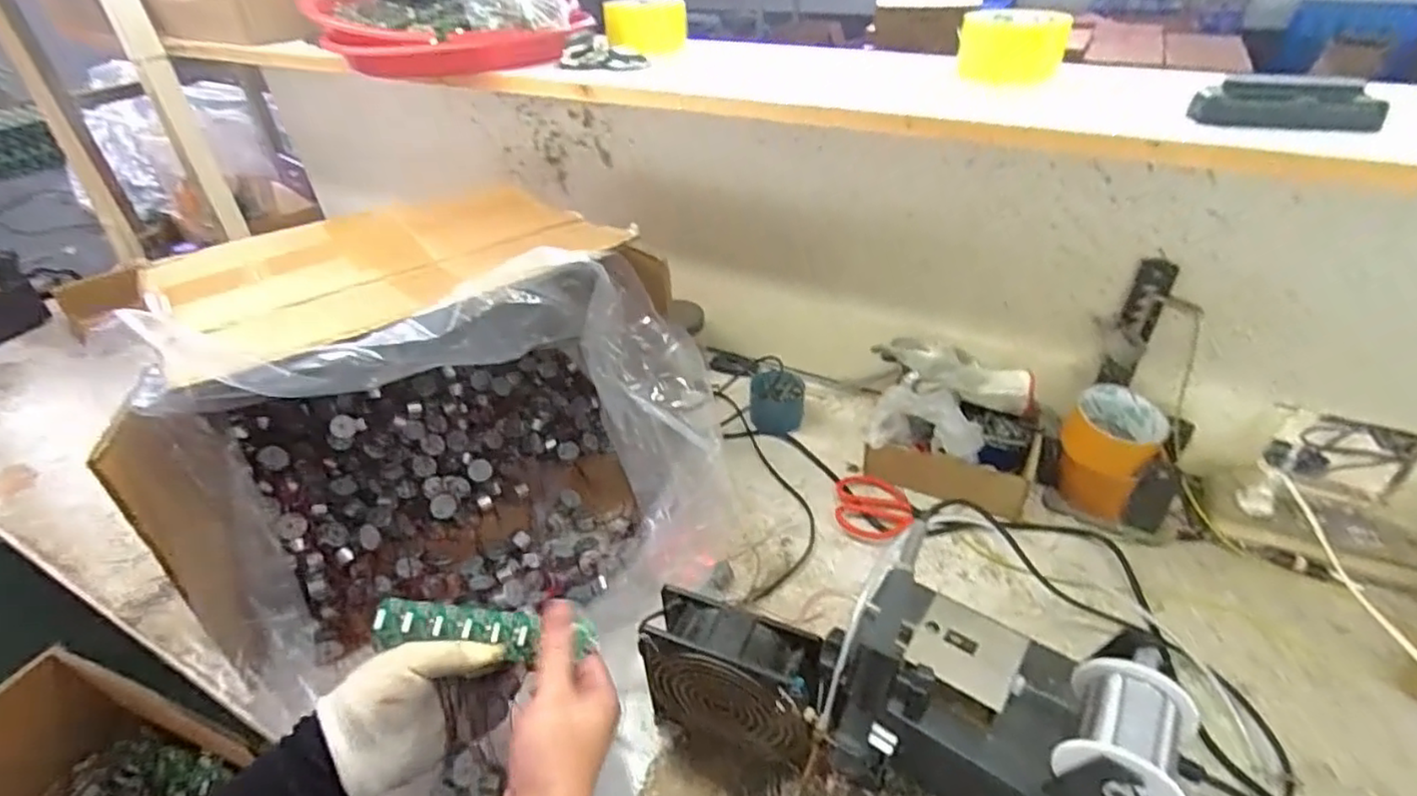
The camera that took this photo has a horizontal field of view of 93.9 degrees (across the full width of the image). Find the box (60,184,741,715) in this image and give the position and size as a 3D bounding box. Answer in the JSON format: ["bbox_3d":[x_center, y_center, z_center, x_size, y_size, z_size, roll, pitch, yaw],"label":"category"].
[{"bbox_3d":[-0.229,0.010,0.615,0.408,0.289,0.365,-14,38,-15],"label":"box"}]

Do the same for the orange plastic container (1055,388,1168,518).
[{"bbox_3d":[0.398,0.056,0.666,0.082,0.102,0.079,23,44,30],"label":"orange plastic container"}]

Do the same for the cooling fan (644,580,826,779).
[{"bbox_3d":[0.017,0.207,0.472,0.132,0.119,0.056,15,41,23],"label":"cooling fan"}]

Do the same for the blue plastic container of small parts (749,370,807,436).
[{"bbox_3d":[0.082,0.004,0.800,0.066,0.054,0.059,-2,37,2],"label":"blue plastic container of small parts"}]

